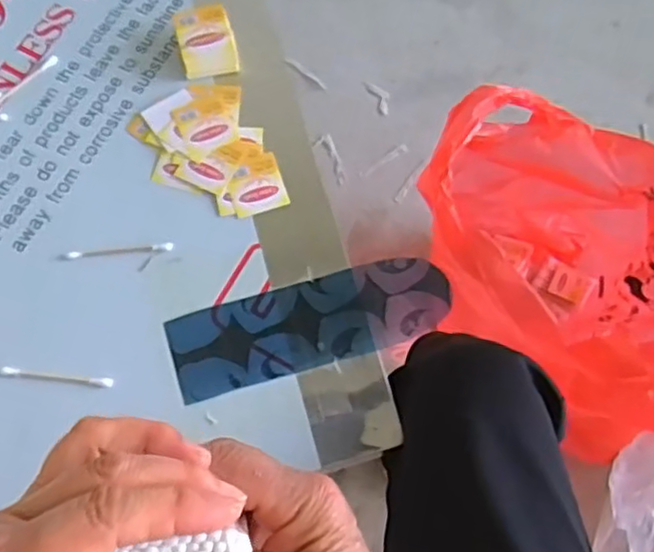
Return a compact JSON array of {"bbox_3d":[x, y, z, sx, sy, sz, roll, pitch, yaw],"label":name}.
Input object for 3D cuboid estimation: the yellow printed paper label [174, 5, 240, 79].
[{"bbox_3d":[-0.093,-0.180,0.518,0.040,0.024,0.051,-12,71,-5],"label":"yellow printed paper label"}]

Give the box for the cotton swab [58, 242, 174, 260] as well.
[{"bbox_3d":[-0.148,-0.018,0.471,0.078,0.004,0.006,-6,70,-3],"label":"cotton swab"}]

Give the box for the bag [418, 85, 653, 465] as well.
[{"bbox_3d":[0.282,0.010,0.792,0.310,0.332,0.369,-10,71,-4],"label":"bag"}]

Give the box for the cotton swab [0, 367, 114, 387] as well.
[{"bbox_3d":[-0.177,0.066,0.442,0.072,0.004,0.006,6,70,1],"label":"cotton swab"}]

